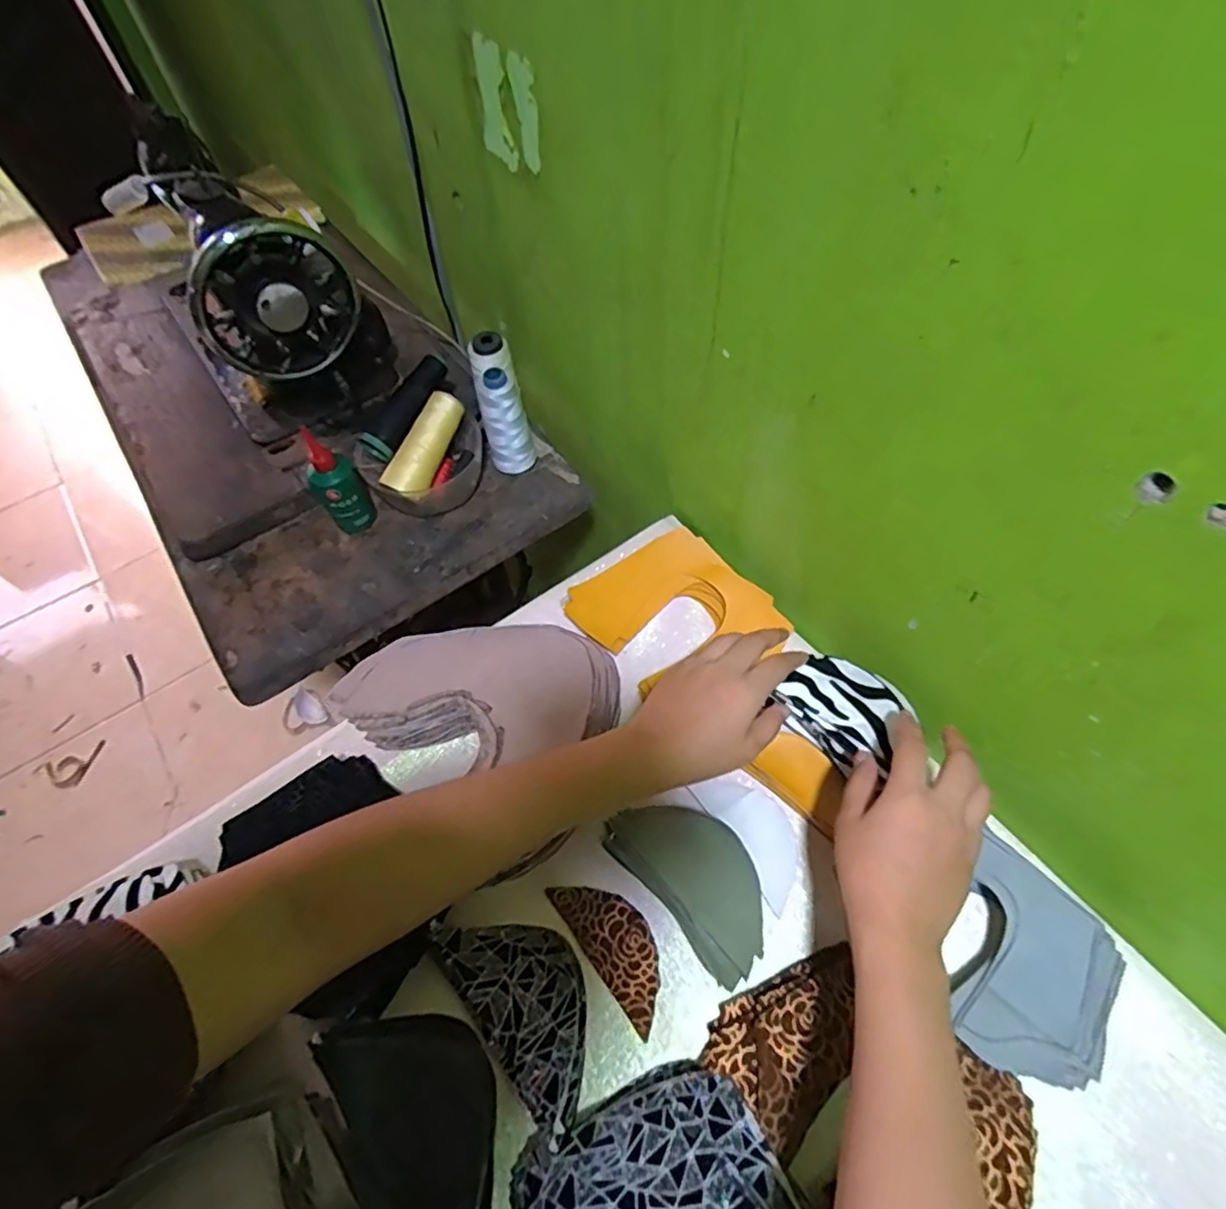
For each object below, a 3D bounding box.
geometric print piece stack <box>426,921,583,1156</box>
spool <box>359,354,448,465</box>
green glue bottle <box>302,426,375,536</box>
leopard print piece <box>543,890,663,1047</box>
[{"bbox_3d":[-0.054,0.259,0.422,0.070,0.024,0.134,-37,64,-18],"label":"geometric print piece stack"},{"bbox_3d":[-0.204,-0.196,0.640,0.037,0.030,0.116,30,82,19],"label":"spool"},{"bbox_3d":[-0.265,-0.114,0.622,0.043,0.122,0.033,-28,61,-14],"label":"green glue bottle"},{"bbox_3d":[0.003,0.234,0.448,0.044,0.005,0.105,-34,63,-17],"label":"leopard print piece"}]

